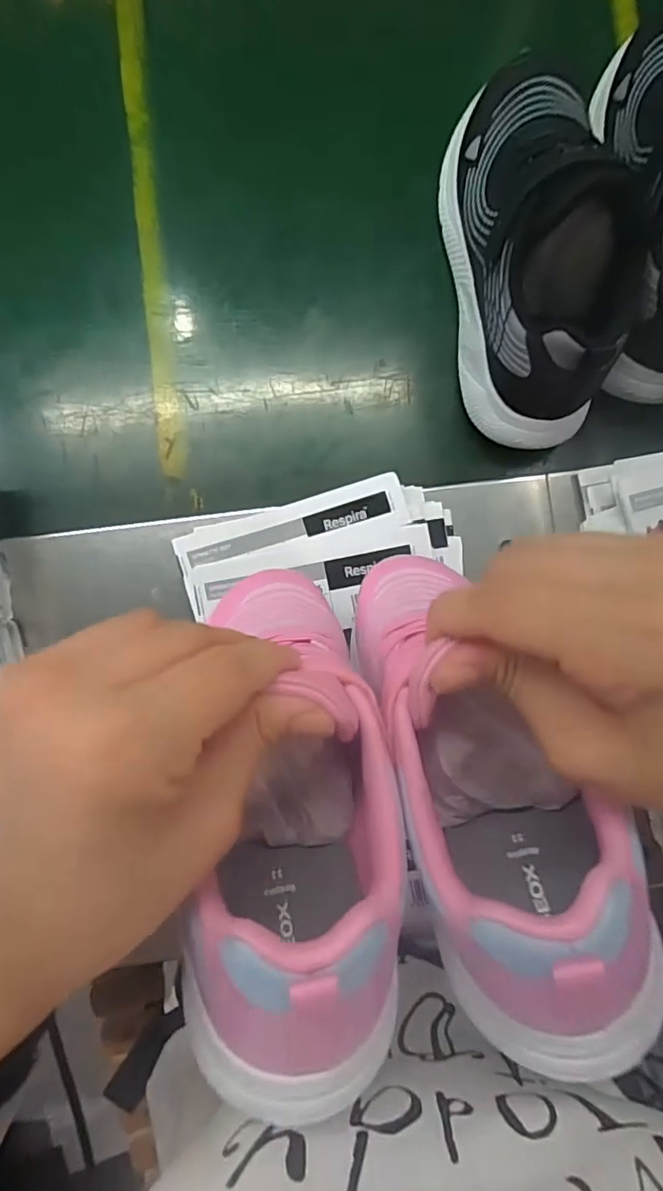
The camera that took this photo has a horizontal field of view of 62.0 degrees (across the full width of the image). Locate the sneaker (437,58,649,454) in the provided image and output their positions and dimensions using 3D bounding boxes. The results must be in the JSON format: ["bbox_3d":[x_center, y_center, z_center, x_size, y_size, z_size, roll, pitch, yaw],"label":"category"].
[{"bbox_3d":[0.130,-0.219,0.339,0.093,0.105,0.236,-6,86,-3],"label":"sneaker"}]

